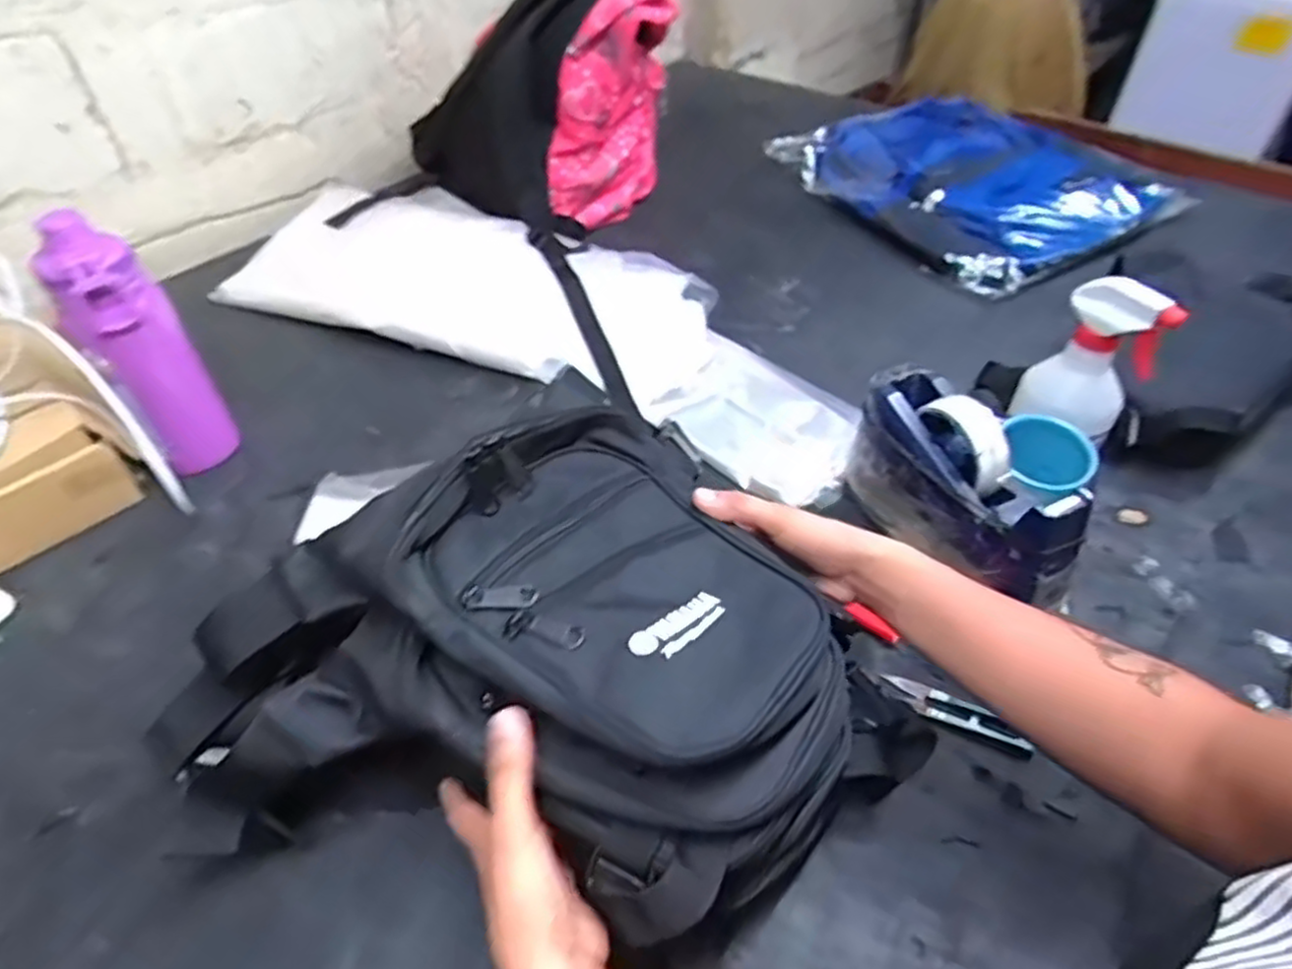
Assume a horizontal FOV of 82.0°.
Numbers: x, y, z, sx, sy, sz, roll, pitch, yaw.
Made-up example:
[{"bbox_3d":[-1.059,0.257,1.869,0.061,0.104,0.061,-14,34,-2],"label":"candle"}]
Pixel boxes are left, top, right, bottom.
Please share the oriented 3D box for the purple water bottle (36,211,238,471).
[{"bbox_3d":[-0.426,-0.110,0.637,0.071,0.227,0.058,-30,52,-25],"label":"purple water bottle"}]

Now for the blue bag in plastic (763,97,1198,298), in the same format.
[{"bbox_3d":[0.455,-0.446,1.034,0.371,0.070,0.452,-21,49,-18],"label":"blue bag in plastic"}]

